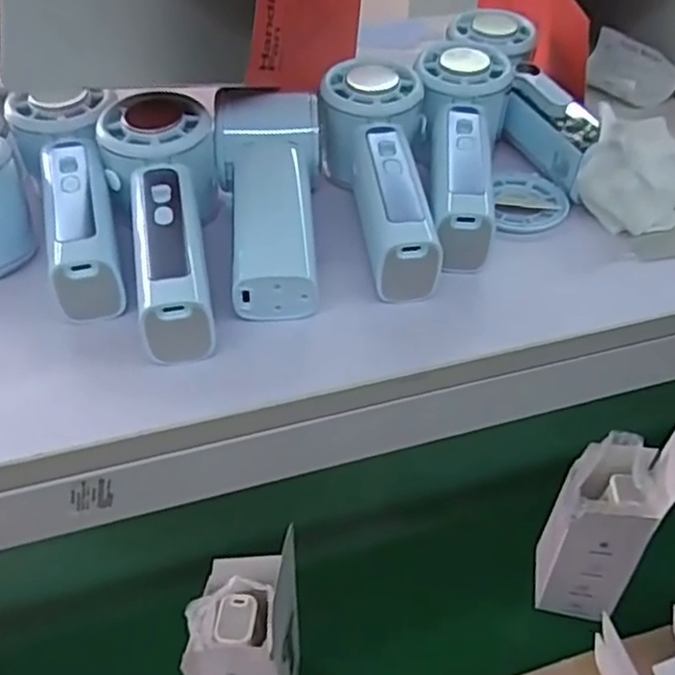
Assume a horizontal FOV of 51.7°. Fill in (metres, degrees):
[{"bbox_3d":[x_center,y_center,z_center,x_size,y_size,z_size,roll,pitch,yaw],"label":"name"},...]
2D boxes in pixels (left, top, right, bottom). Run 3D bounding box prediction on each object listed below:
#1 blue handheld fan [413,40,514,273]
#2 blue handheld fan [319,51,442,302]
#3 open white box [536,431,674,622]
[{"bbox_3d":[0.070,-0.106,0.393,0.054,0.044,0.166,4,59,5],"label":"blue handheld fan"},{"bbox_3d":[0.021,-0.090,0.374,0.055,0.055,0.148,-1,43,-1],"label":"blue handheld fan"},{"bbox_3d":[0.248,0.169,0.653,0.077,0.230,0.090,10,44,11],"label":"open white box"}]

